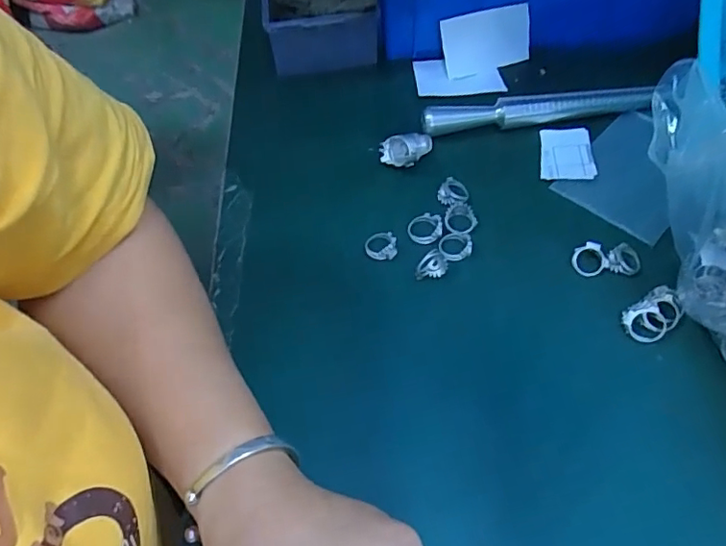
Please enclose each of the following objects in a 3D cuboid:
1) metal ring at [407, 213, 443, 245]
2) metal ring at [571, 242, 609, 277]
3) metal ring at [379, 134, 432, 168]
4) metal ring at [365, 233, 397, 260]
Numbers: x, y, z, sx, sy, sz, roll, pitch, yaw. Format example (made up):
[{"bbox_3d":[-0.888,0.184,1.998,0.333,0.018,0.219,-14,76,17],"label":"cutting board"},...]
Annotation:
[{"bbox_3d":[0.043,-0.031,0.372,0.024,0.004,0.022,-1,56,2],"label":"metal ring"},{"bbox_3d":[0.148,-0.008,0.352,0.022,0.004,0.021,0,91,13],"label":"metal ring"},{"bbox_3d":[0.035,-0.090,0.400,0.040,0.021,0.020,-17,57,-8],"label":"metal ring"},{"bbox_3d":[0.012,-0.019,0.368,0.021,0.007,0.021,-1,56,2],"label":"metal ring"}]

